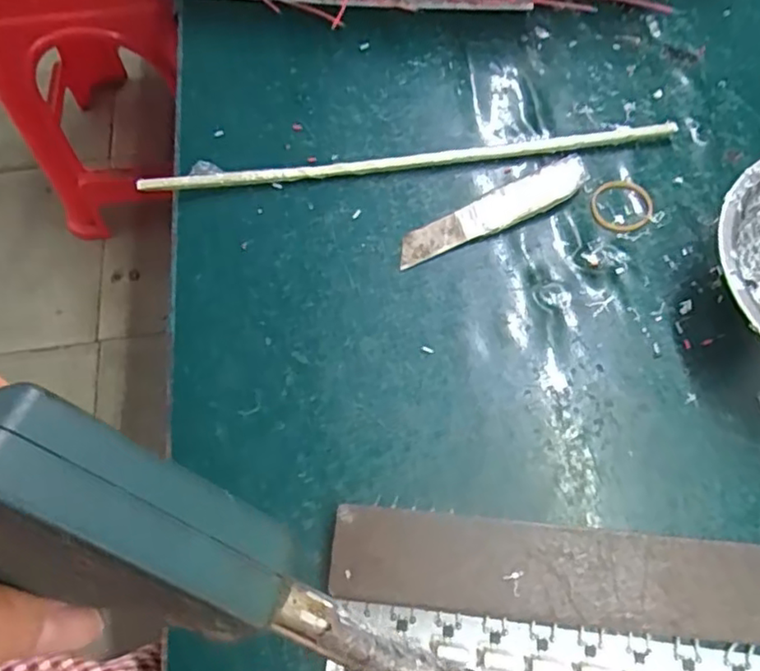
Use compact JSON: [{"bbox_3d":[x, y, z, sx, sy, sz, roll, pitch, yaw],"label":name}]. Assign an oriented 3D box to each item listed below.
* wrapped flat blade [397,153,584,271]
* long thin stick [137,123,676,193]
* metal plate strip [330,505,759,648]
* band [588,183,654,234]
[{"bbox_3d":[0.058,-0.062,0.323,0.107,0.004,0.022,-26,68,-10],"label":"wrapped flat blade"},{"bbox_3d":[0.016,-0.093,0.336,0.279,0.007,0.009,-7,66,-2],"label":"long thin stick"},{"bbox_3d":[0.082,0.094,0.245,0.197,0.018,0.036,5,66,4],"label":"metal plate strip"},{"bbox_3d":[0.122,-0.066,0.324,0.031,0.004,0.031,-1,66,1],"label":"band"}]

